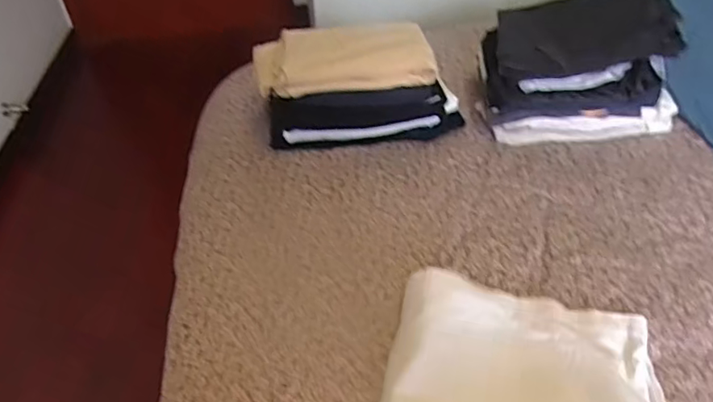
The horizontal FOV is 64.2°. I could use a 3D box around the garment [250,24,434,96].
[{"bbox_3d":[-0.024,-0.236,0.906,0.271,0.050,0.161,-8,42,-3],"label":"garment"}]

